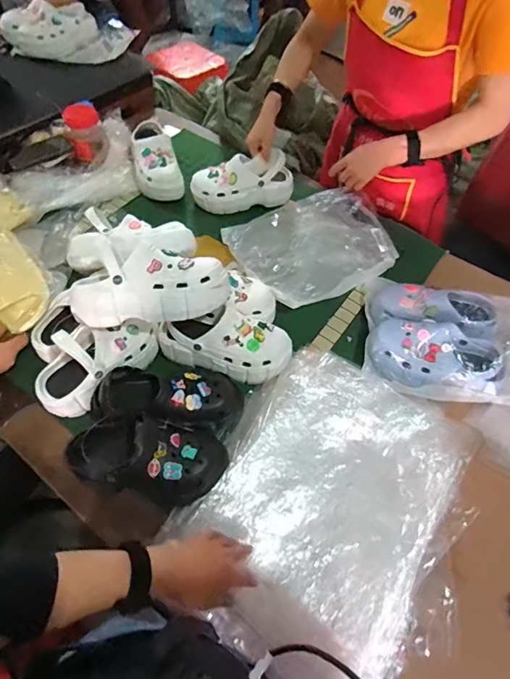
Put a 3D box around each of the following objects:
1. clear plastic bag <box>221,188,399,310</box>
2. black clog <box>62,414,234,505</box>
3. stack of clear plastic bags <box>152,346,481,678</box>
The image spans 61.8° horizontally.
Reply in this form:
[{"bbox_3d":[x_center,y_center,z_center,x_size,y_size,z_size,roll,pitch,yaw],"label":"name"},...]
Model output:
[{"bbox_3d":[0.126,-0.221,0.969,0.307,0.096,0.277,-23,61,-18],"label":"clear plastic bag"},{"bbox_3d":[-0.171,0.181,0.674,0.241,0.100,0.108,9,56,2],"label":"black clog"},{"bbox_3d":[0.111,0.248,0.648,0.372,0.074,0.458,35,60,18],"label":"stack of clear plastic bags"}]

